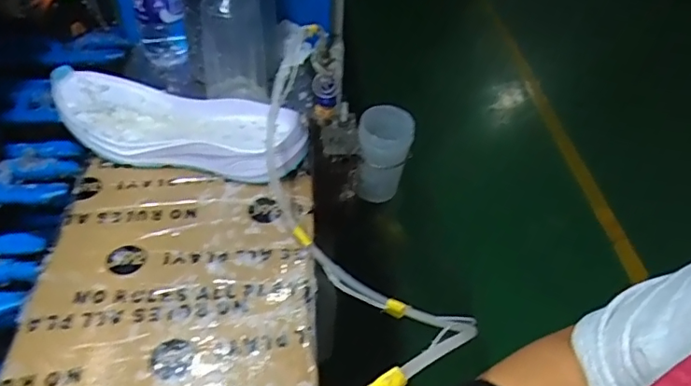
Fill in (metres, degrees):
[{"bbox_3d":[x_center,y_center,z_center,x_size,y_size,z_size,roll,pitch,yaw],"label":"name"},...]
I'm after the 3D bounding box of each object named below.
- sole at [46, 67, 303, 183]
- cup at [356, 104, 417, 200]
[{"bbox_3d":[-0.177,-0.072,0.563,0.278,0.055,0.106,14,46,9],"label":"sole"},{"bbox_3d":[0.055,-0.056,0.750,0.070,0.124,0.071,2,47,-3],"label":"cup"}]

